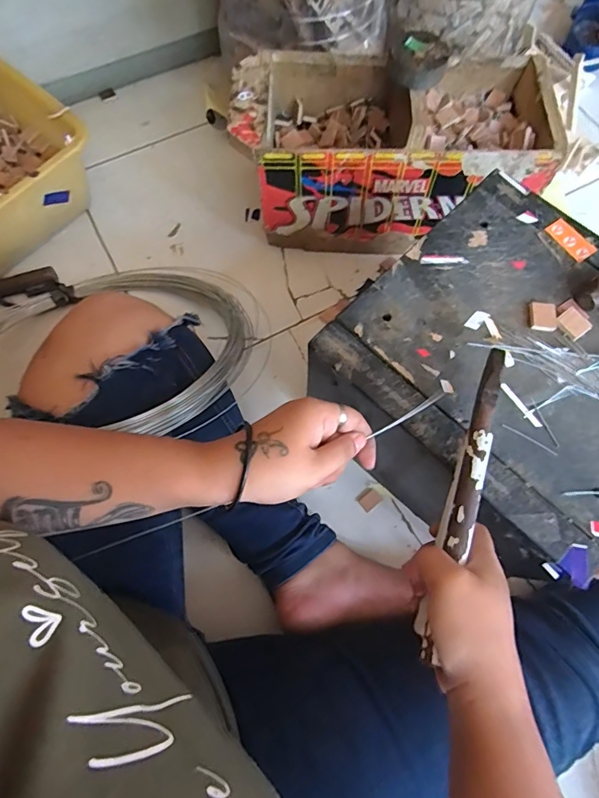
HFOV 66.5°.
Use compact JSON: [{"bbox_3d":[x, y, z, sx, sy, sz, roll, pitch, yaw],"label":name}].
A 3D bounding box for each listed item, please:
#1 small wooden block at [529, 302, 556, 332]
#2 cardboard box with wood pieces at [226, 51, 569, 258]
[{"bbox_3d":[0.211,-0.072,0.397,0.021,0.004,0.027,8,71,3],"label":"small wooden block"},{"bbox_3d":[0.111,-0.319,0.604,0.365,0.195,0.170,3,71,1],"label":"cardboard box with wood pieces"}]

